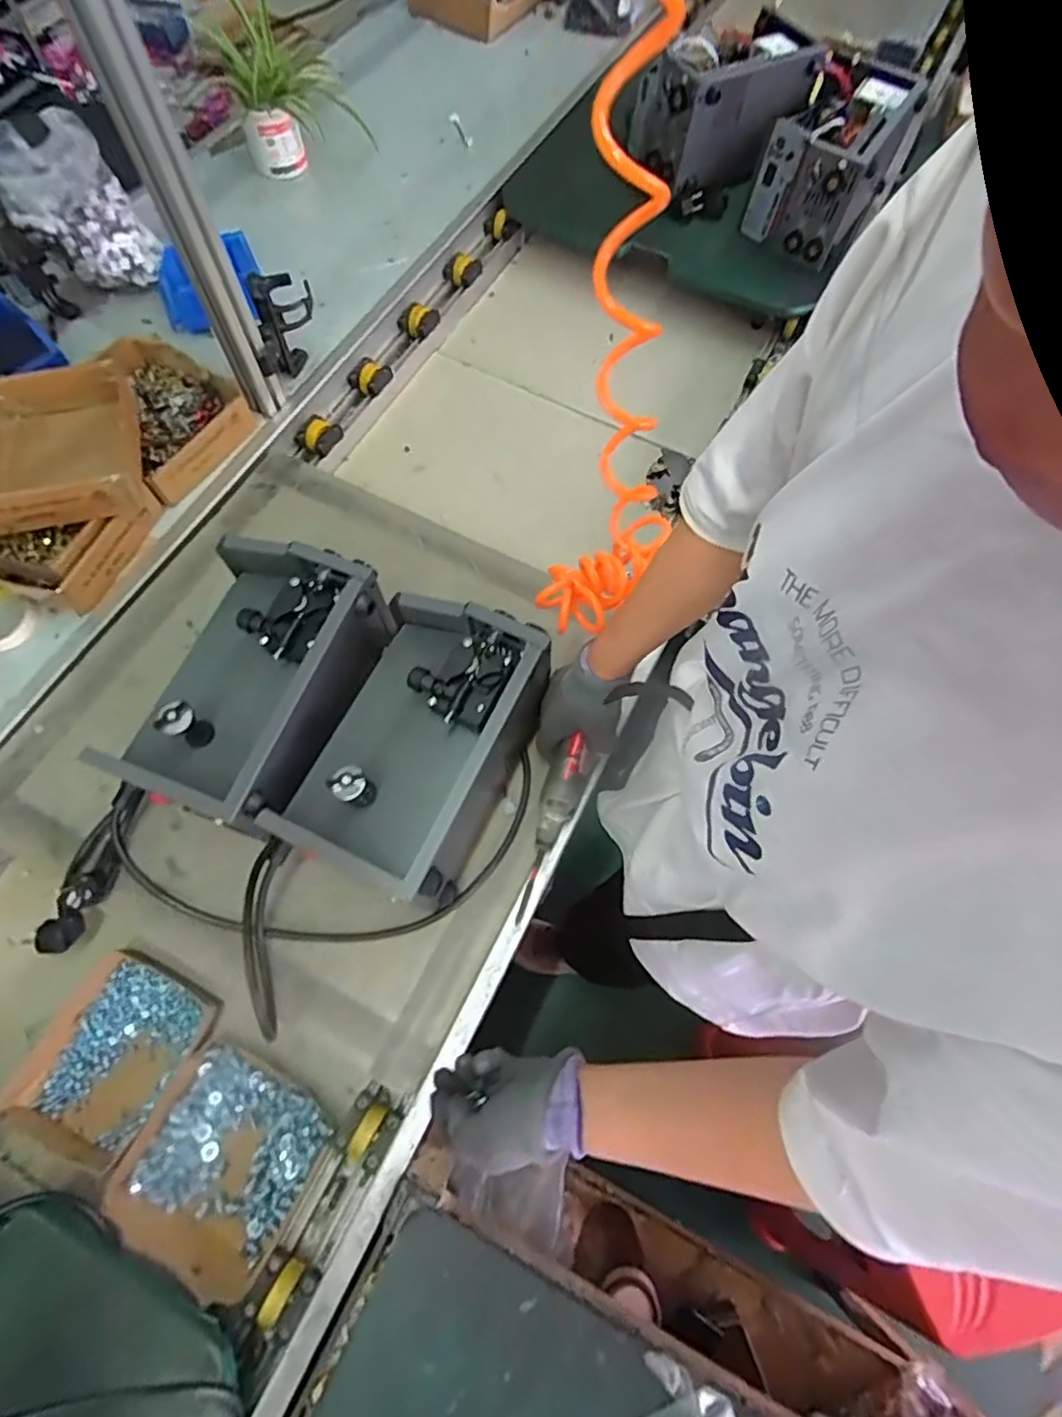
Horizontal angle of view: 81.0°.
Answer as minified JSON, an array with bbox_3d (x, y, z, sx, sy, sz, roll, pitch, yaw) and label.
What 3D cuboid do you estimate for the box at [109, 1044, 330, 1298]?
[{"bbox_3d":[-0.308,0.454,0.625,0.167,0.034,0.169,28,70,9],"label":"box"}]

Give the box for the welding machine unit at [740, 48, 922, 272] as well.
[{"bbox_3d":[0.490,-0.917,1.048,0.181,0.169,0.285,28,70,9],"label":"welding machine unit"}]

